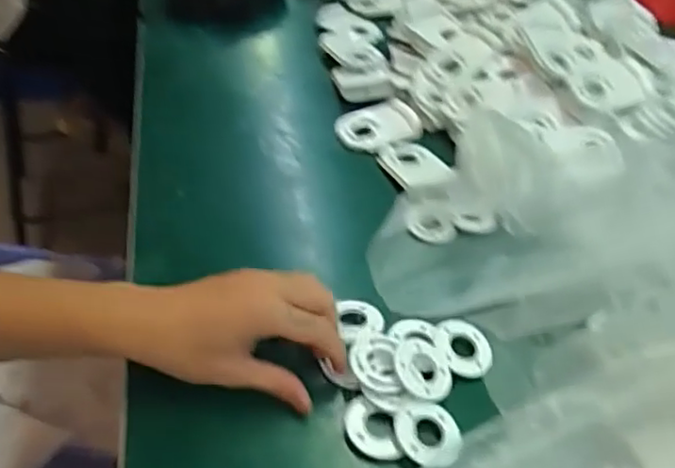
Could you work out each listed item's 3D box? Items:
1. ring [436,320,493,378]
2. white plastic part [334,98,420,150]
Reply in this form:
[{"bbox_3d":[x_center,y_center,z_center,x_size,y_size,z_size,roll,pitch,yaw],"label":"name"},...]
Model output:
[{"bbox_3d":[0.094,0.083,0.463,0.038,0.009,0.046,1,44,-8],"label":"ring"},{"bbox_3d":[0.043,-0.115,0.667,0.097,0.007,0.064,-17,49,-25],"label":"white plastic part"}]

